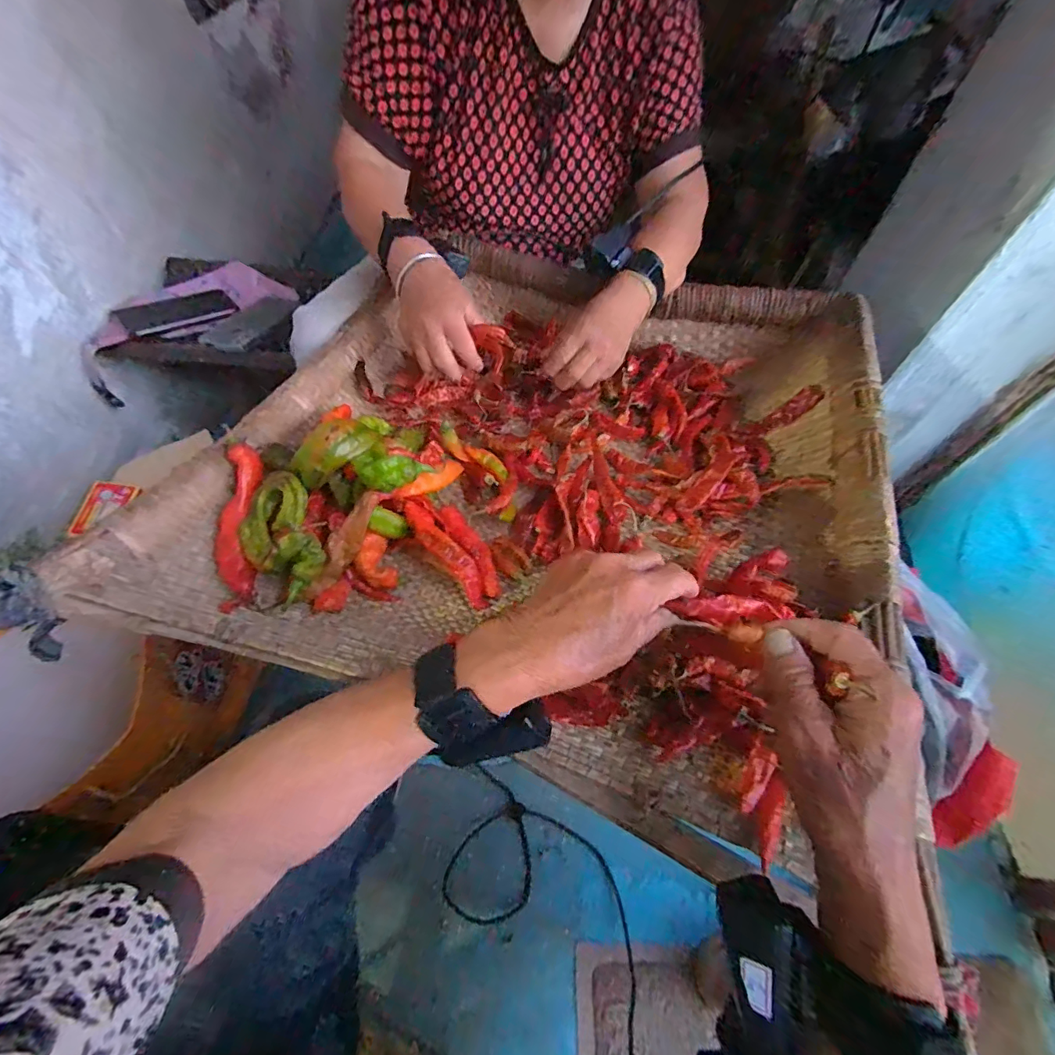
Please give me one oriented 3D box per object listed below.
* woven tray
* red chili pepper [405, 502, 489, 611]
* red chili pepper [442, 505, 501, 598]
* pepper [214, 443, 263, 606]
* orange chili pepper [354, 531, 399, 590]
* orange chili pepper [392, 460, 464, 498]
[{"bbox_3d":[0.022,-0.088,0.499,0.599,0.131,0.603,16,60,11],"label":"woven tray"},{"bbox_3d":[-0.076,0.025,0.455,0.026,0.021,0.122,-37,79,-20],"label":"red chili pepper"},{"bbox_3d":[-0.055,0.020,0.474,0.023,0.020,0.113,-28,62,-16],"label":"red chili pepper"},{"bbox_3d":[-0.269,-0.004,0.445,0.044,0.017,0.148,-3,76,-1],"label":"pepper"},{"bbox_3d":[-0.141,0.031,0.457,0.035,0.023,0.050,2,59,2],"label":"orange chili pepper"},{"bbox_3d":[-0.100,-0.048,0.492,0.013,0.024,0.086,40,47,22],"label":"orange chili pepper"}]

